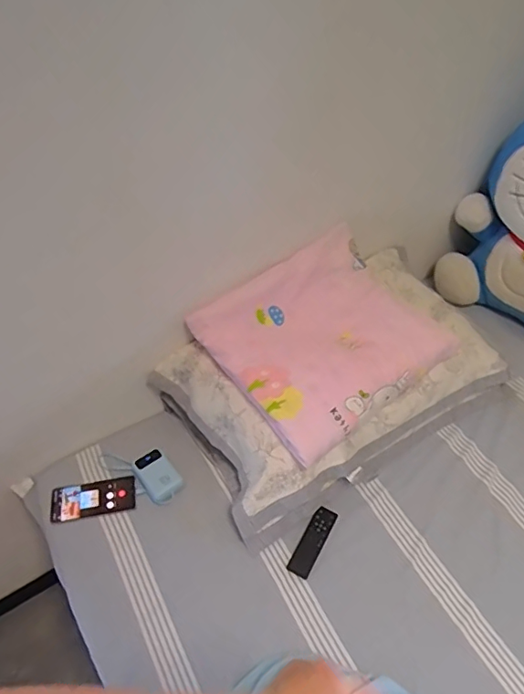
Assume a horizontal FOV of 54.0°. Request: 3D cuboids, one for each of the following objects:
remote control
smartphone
[{"bbox_3d":[0.101,0.378,1.002,0.042,0.017,0.144,25,52,21],"label":"remote control"},{"bbox_3d":[-0.343,0.311,1.050,0.165,0.010,0.071,-7,61,-12],"label":"smartphone"}]

